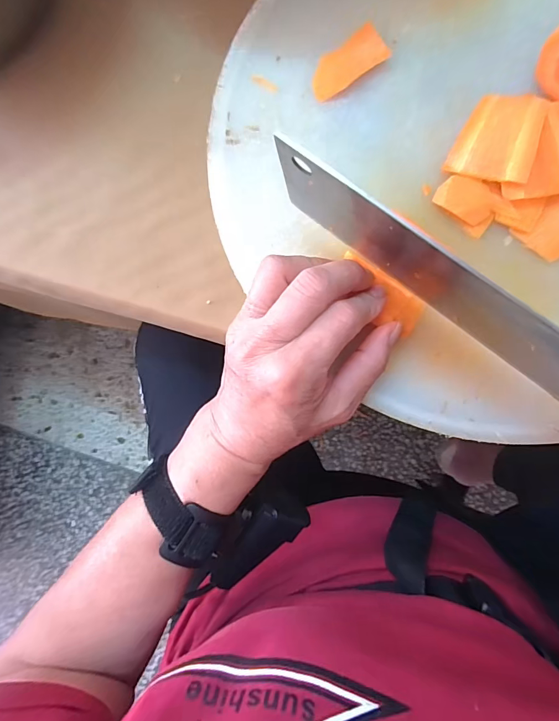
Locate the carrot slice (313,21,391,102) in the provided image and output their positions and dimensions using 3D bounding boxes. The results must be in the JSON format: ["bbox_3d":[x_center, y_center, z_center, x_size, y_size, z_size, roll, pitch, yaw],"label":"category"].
[{"bbox_3d":[0.041,-0.180,0.239,0.048,0.007,0.024,-33,82,2],"label":"carrot slice"}]

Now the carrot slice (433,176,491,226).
[{"bbox_3d":[0.107,-0.092,0.224,0.031,0.007,0.022,35,89,8],"label":"carrot slice"}]

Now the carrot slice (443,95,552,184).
[{"bbox_3d":[0.122,-0.126,0.218,0.042,0.006,0.049,21,89,24],"label":"carrot slice"}]

